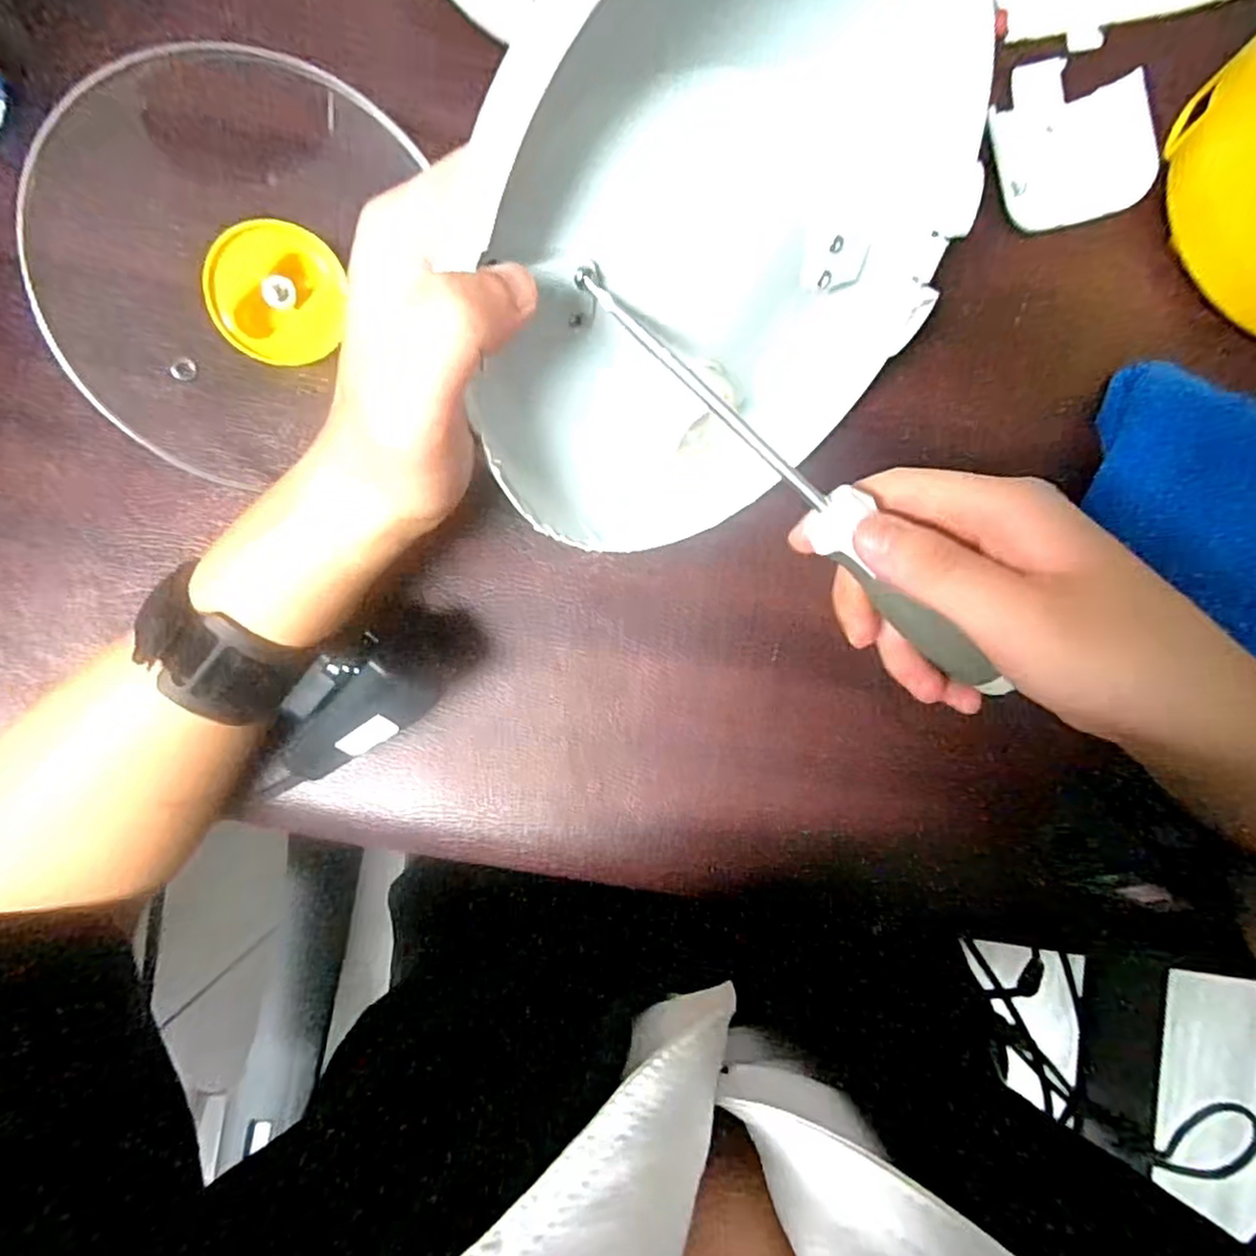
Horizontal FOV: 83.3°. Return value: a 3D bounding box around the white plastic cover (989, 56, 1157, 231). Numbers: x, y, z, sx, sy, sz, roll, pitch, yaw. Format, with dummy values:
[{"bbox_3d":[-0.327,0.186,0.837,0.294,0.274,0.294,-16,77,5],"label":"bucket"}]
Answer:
[{"bbox_3d":[0.217,-0.242,0.350,0.080,0.014,0.082,-15,88,-4],"label":"white plastic cover"}]

